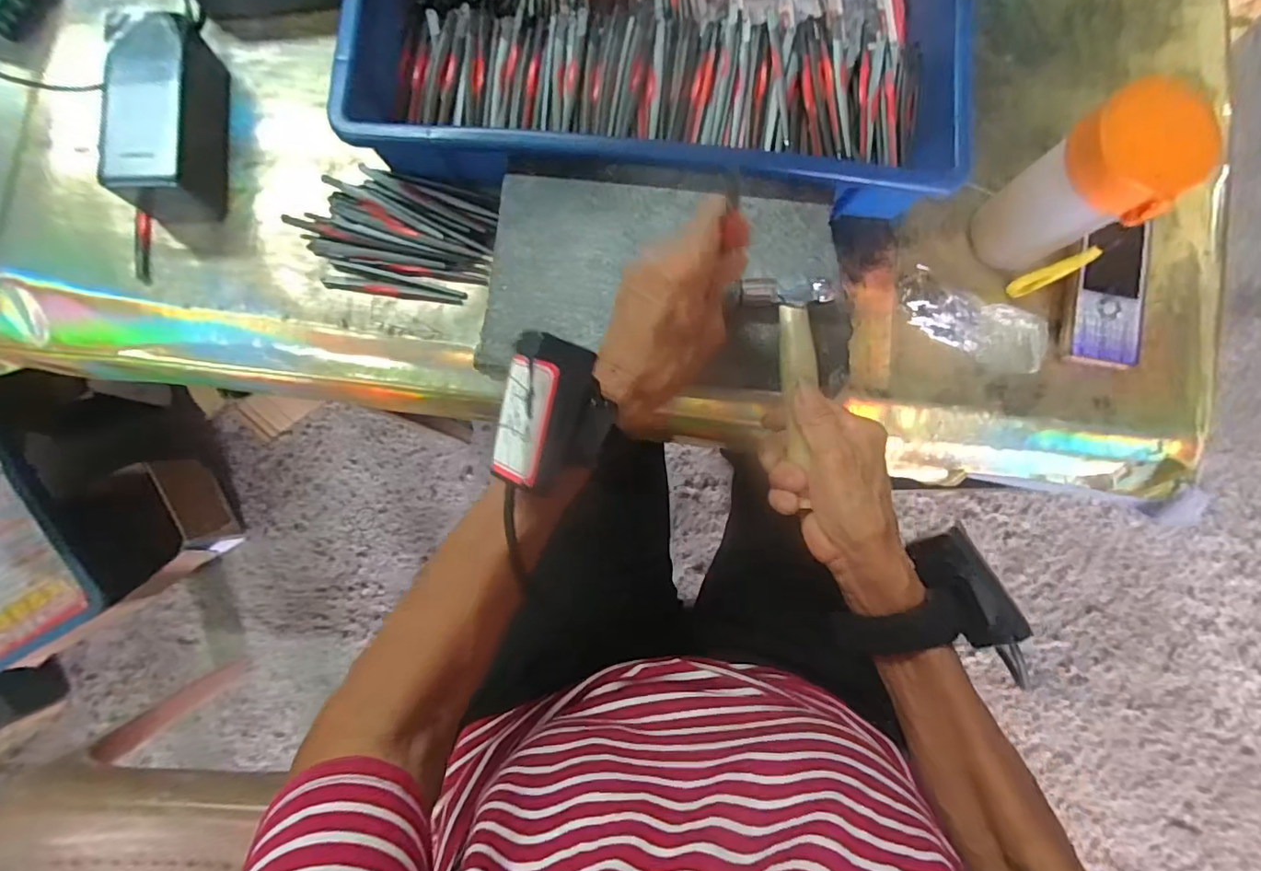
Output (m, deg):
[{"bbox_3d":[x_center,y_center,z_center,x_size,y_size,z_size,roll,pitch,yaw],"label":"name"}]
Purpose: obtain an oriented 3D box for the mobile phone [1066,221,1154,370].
[{"bbox_3d":[0.370,-0.110,0.427,0.051,0.017,0.115,13,83,0],"label":"mobile phone"}]

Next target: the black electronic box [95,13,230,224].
[{"bbox_3d":[-0.328,-0.225,0.389,0.053,0.054,0.134,1,83,-2],"label":"black electronic box"}]

